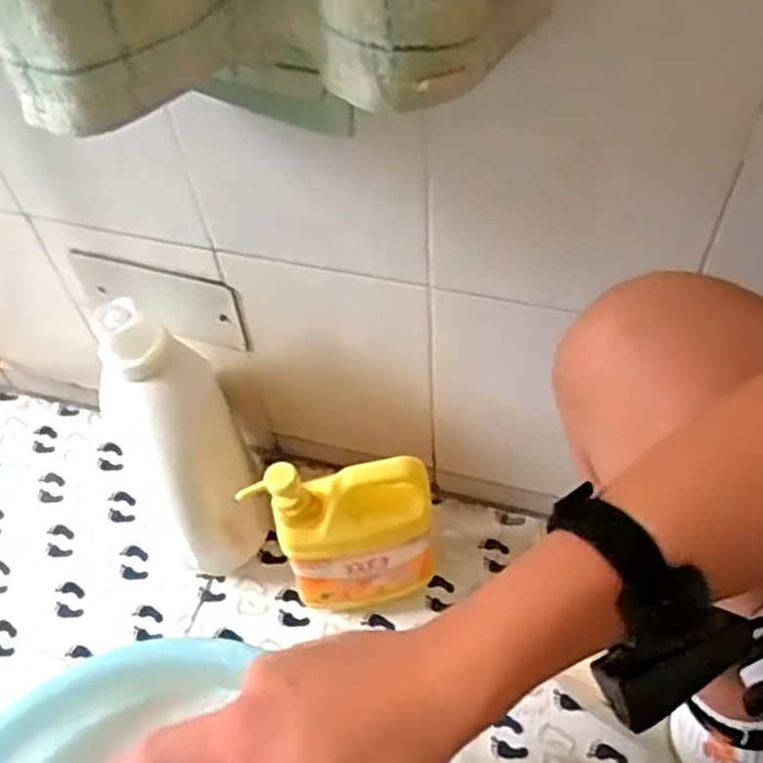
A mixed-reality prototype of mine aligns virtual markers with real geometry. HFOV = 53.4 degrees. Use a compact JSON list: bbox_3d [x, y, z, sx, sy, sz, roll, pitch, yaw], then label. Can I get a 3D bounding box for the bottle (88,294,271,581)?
[{"bbox_3d":[-0.187,0.052,0.734,0.112,0.295,0.115,-33,30,-19],"label":"bottle"}]

